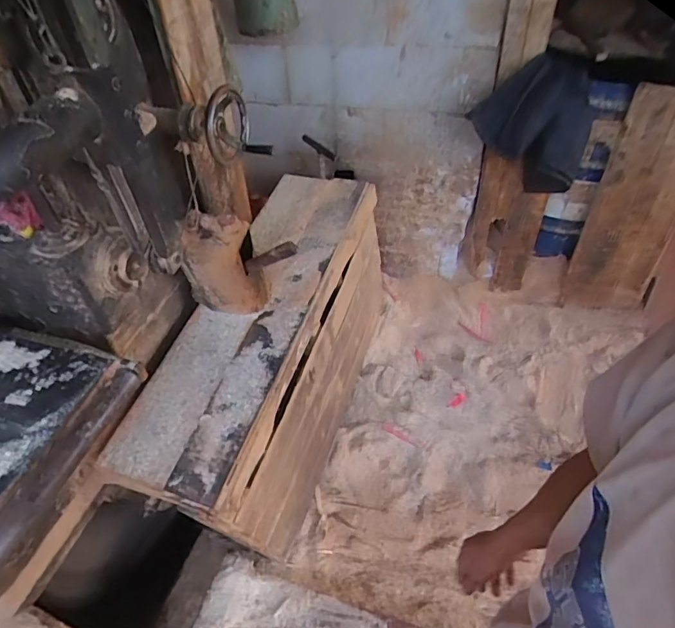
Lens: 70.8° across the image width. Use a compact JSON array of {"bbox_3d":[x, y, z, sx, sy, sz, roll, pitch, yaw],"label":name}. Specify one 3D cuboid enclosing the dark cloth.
[{"bbox_3d":[0.647,-0.641,1.590,0.373,0.436,0.108,-1,12,-8],"label":"dark cloth"}]

